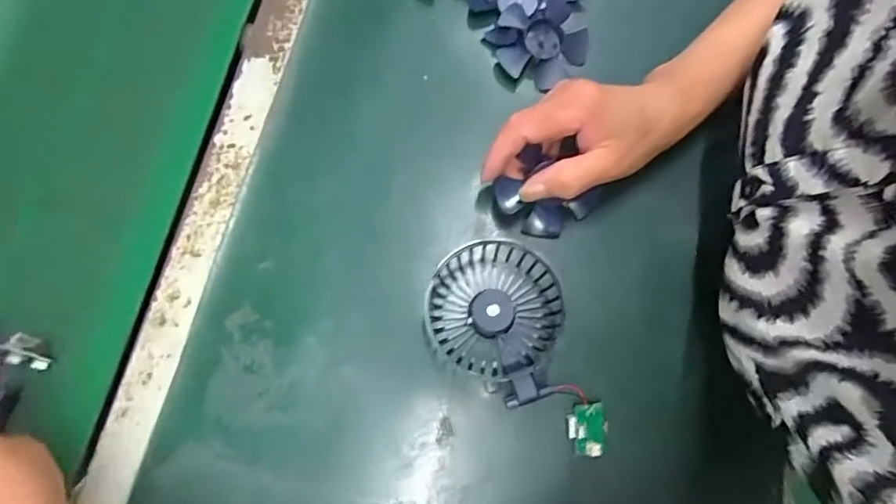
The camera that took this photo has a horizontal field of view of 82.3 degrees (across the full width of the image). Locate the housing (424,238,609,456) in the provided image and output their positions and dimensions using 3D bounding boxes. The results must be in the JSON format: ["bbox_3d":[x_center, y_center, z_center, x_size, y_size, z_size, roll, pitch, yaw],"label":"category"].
[{"bbox_3d":[0.039,0.062,0.336,0.090,0.022,0.149,-17,75,-3],"label":"housing"}]

